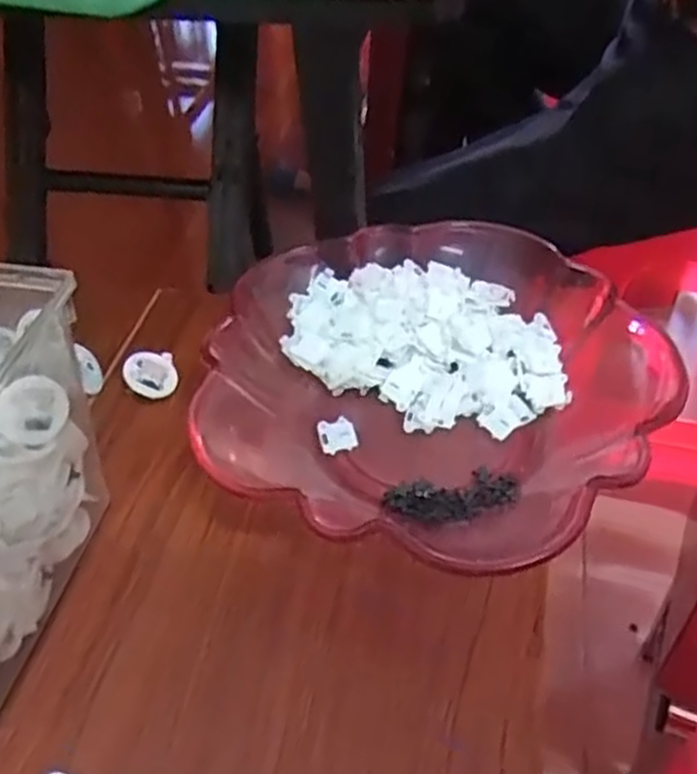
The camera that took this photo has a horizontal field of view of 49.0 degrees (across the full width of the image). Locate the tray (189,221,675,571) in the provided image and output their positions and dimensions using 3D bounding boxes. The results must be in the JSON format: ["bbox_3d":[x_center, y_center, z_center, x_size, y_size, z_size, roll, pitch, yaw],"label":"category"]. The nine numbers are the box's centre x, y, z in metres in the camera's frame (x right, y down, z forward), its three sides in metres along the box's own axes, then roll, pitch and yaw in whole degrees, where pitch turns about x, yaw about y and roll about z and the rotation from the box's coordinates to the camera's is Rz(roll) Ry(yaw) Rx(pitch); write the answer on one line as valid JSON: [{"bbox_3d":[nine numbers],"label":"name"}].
[{"bbox_3d":[0.044,0.000,0.432,0.233,0.059,0.239,24,50,23],"label":"tray"}]

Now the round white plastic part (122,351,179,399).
[{"bbox_3d":[-0.124,-0.007,0.479,0.033,0.008,0.033,16,53,-22],"label":"round white plastic part"}]

